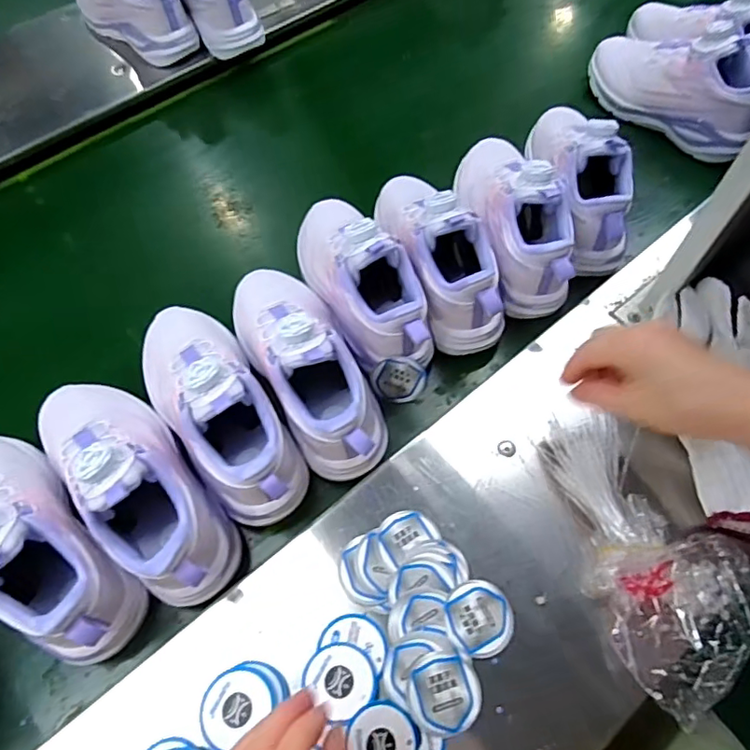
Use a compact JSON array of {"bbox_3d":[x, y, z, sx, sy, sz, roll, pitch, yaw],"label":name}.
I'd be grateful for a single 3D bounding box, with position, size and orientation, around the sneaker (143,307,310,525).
[{"bbox_3d":[-0.137,0.014,0.445,0.084,0.087,0.223,-34,68,-13],"label":"sneaker"}]

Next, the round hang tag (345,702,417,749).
[{"bbox_3d":[0.005,0.238,0.349,0.044,0.005,0.046,4,61,-16],"label":"round hang tag"}]

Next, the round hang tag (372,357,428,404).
[{"bbox_3d":[0.022,0.004,0.495,0.047,0.045,0.007,-2,28,8],"label":"round hang tag"}]

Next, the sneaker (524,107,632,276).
[{"bbox_3d":[0.207,-0.215,0.555,0.076,0.088,0.228,-6,65,-1],"label":"sneaker"}]

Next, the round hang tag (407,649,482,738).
[{"bbox_3d":[0.046,0.213,0.365,0.047,0.004,0.048,-1,65,2],"label":"round hang tag"}]

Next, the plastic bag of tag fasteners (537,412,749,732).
[{"bbox_3d":[0.201,0.119,0.400,0.105,0.047,0.204,-12,65,-3],"label":"plastic bag of tag fasteners"}]

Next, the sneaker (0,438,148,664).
[{"bbox_3d":[-0.263,0.111,0.397,0.223,0.091,0.081,37,72,18],"label":"sneaker"}]

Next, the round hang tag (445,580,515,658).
[{"bbox_3d":[0.075,0.172,0.387,0.045,0.005,0.048,-1,65,2],"label":"round hang tag"}]

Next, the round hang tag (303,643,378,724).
[{"bbox_3d":[-0.022,0.204,0.369,0.041,0.005,0.047,-31,51,-33],"label":"round hang tag"}]

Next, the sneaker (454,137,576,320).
[{"bbox_3d":[0.134,-0.171,0.531,0.069,0.091,0.215,-14,65,-4],"label":"sneaker"}]

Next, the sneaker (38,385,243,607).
[{"bbox_3d":[-0.197,0.076,0.423,0.082,0.097,0.224,-40,70,-15],"label":"sneaker"}]

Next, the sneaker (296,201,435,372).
[{"bbox_3d":[-0.016,-0.100,0.495,0.072,0.096,0.204,-28,67,-11],"label":"sneaker"}]

